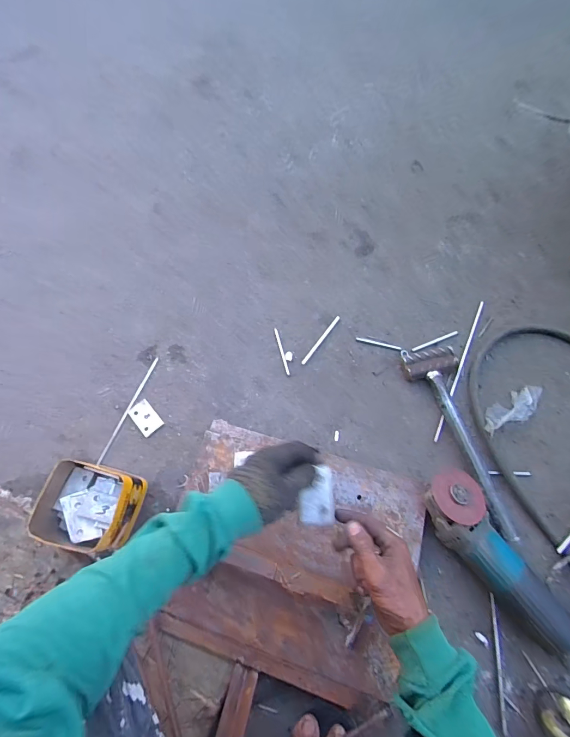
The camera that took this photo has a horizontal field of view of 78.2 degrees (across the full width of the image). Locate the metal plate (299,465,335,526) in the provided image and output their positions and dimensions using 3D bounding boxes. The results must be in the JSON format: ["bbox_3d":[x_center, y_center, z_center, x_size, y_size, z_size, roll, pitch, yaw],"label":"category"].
[{"bbox_3d":[0.039,0.158,0.433,0.042,0.004,0.069,-1,82,-10],"label":"metal plate"}]

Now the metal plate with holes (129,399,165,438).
[{"bbox_3d":[-0.264,0.093,0.662,0.041,0.007,0.068,-40,72,-12],"label":"metal plate with holes"}]

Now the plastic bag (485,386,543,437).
[{"bbox_3d":[0.405,0.073,0.621,0.137,0.017,0.048,-32,71,-9],"label":"plastic bag"}]

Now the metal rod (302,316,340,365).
[{"bbox_3d":[0.072,-0.057,0.703,0.009,0.004,0.126,34,74,14],"label":"metal rod"}]

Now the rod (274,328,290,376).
[{"bbox_3d":[-0.006,-0.034,0.698,0.006,0.004,0.104,-15,69,-3],"label":"rod"}]

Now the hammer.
[{"bbox_3d":[0.306,0.107,0.602,0.101,0.045,0.336,-15,68,-3],"label":"hammer"}]

